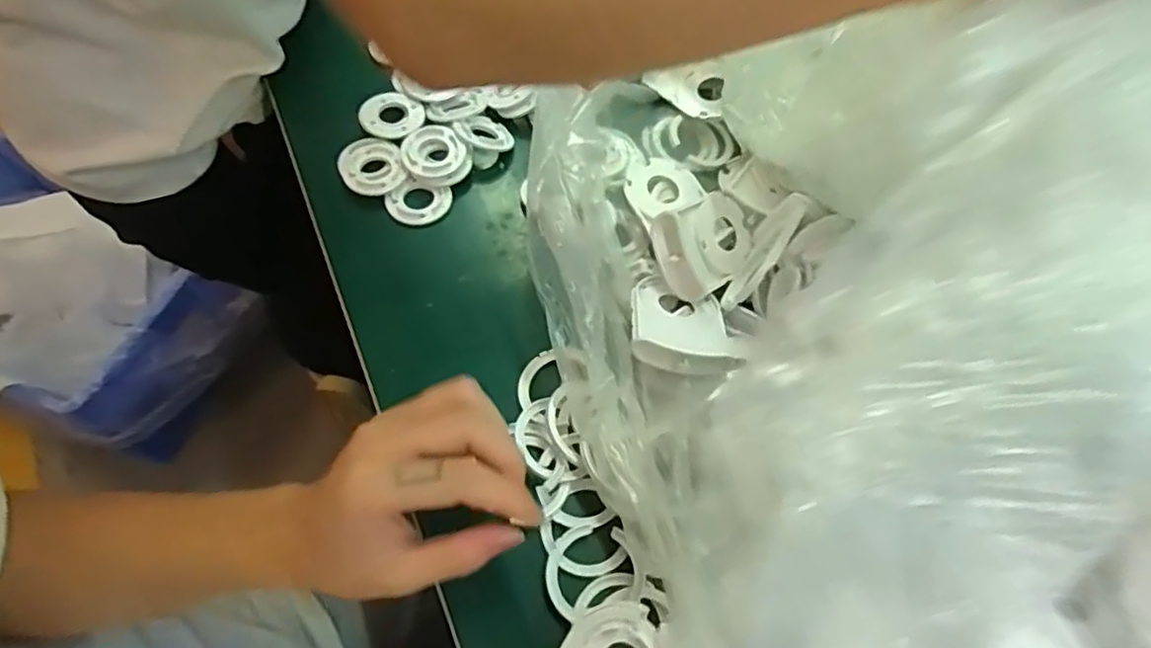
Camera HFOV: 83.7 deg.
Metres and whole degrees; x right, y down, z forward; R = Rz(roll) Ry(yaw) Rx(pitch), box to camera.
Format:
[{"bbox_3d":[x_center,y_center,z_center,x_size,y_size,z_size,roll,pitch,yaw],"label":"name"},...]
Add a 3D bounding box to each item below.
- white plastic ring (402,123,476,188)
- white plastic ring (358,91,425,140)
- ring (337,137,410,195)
[{"bbox_3d":[-0.097,-0.120,0.451,0.045,0.013,0.047,2,62,-3],"label":"white plastic ring"},{"bbox_3d":[-0.135,-0.153,0.473,0.045,0.008,0.045,2,62,-3],"label":"white plastic ring"},{"bbox_3d":[-0.142,-0.111,0.449,0.042,0.008,0.051,-23,66,-15],"label":"ring"}]

